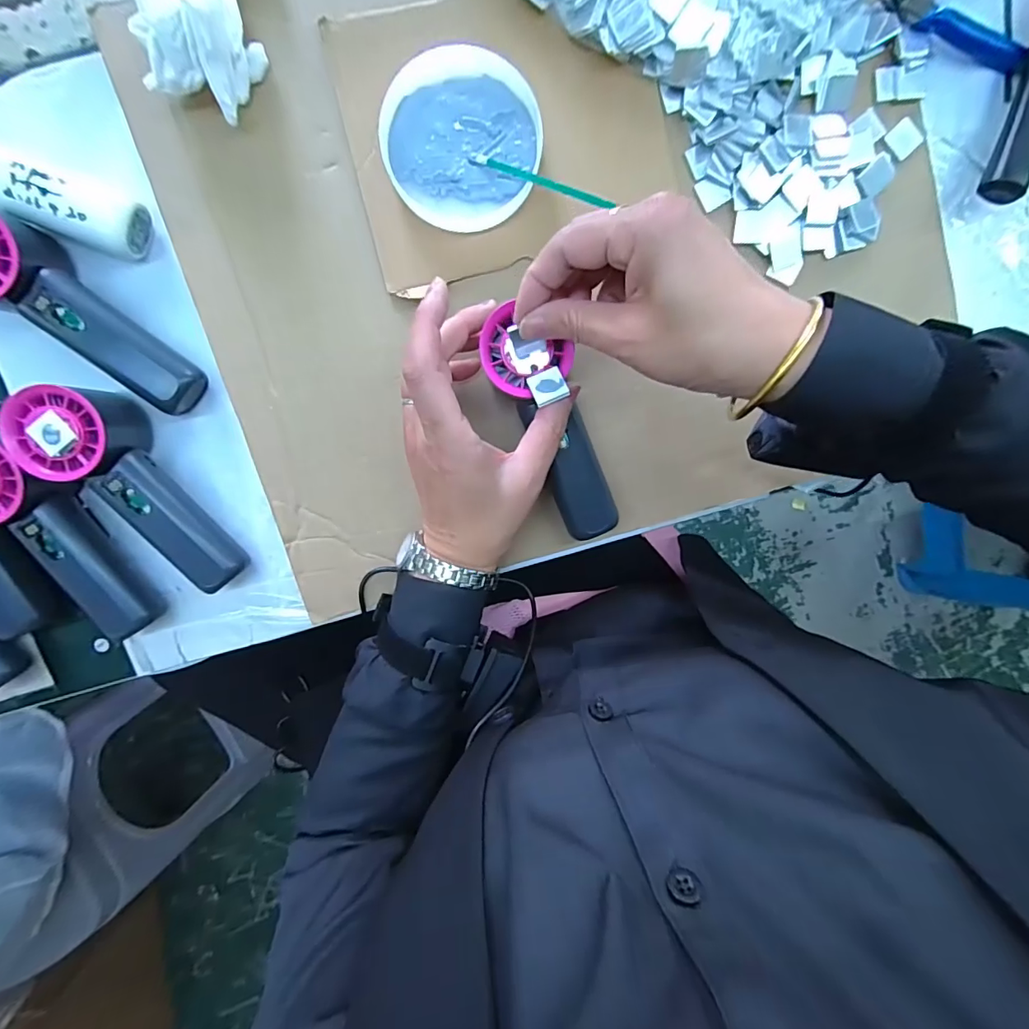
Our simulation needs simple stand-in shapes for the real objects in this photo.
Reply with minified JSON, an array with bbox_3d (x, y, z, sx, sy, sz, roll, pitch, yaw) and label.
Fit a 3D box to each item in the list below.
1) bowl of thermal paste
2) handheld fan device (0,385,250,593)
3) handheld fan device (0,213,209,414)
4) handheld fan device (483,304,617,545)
[{"bbox_3d":[-0.034,-0.242,0.316,0.097,0.014,0.098,0,96,-2],"label":"bowl of thermal paste"},{"bbox_3d":[-0.249,-0.011,0.321,0.060,0.054,0.153,-30,96,2],"label":"handheld fan device"},{"bbox_3d":[-0.278,-0.125,0.307,0.161,0.048,0.056,38,95,-20],"label":"handheld fan device"},{"bbox_3d":[0.028,-0.055,0.309,0.048,0.030,0.153,-25,109,1],"label":"handheld fan device"}]

